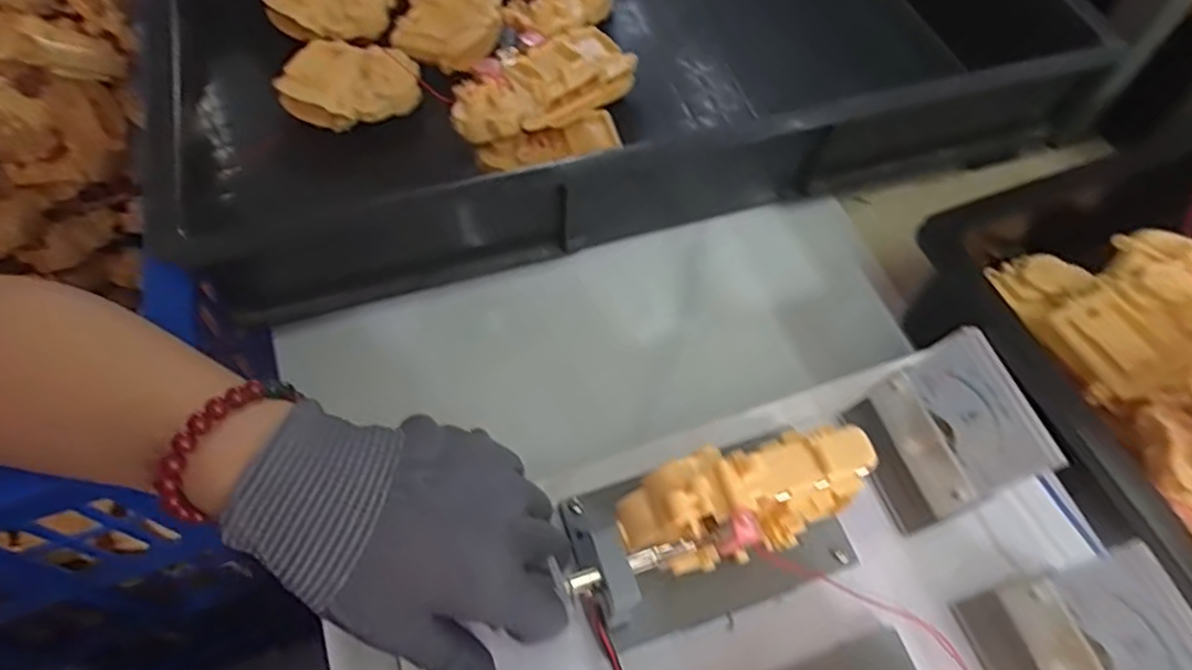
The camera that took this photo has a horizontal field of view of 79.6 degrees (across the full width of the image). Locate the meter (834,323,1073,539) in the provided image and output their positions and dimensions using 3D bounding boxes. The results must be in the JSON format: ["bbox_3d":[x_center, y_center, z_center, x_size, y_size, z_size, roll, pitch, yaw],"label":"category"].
[{"bbox_3d":[0.151,0.046,0.319,0.045,0.070,0.065,-14,62,-9],"label":"meter"}]

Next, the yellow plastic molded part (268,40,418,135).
[{"bbox_3d":[-0.179,-0.184,0.525,0.100,0.024,0.065,2,61,0],"label":"yellow plastic molded part"}]

